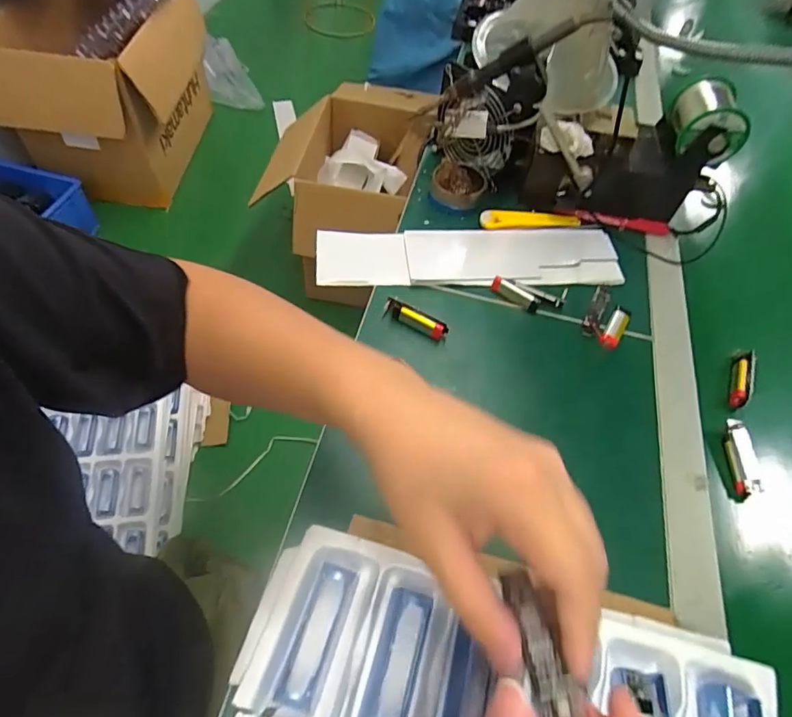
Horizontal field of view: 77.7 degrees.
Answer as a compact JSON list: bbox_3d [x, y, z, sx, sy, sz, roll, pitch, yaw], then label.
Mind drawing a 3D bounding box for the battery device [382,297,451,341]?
[{"bbox_3d":[0.019,-0.040,0.489,0.066,0.019,0.012,28,57,12],"label":"battery device"}]

